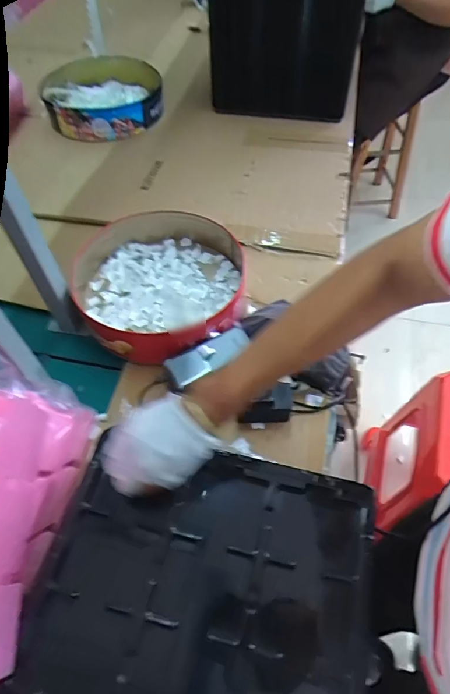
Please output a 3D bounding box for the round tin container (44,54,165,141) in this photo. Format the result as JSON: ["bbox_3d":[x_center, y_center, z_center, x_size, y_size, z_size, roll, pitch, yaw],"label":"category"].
[{"bbox_3d":[-0.311,-0.634,1.106,0.293,0.117,0.253,-8,55,-4],"label":"round tin container"}]

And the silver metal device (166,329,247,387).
[{"bbox_3d":[-0.022,0.014,0.630,0.126,0.025,0.049,-24,58,-15],"label":"silver metal device"}]

